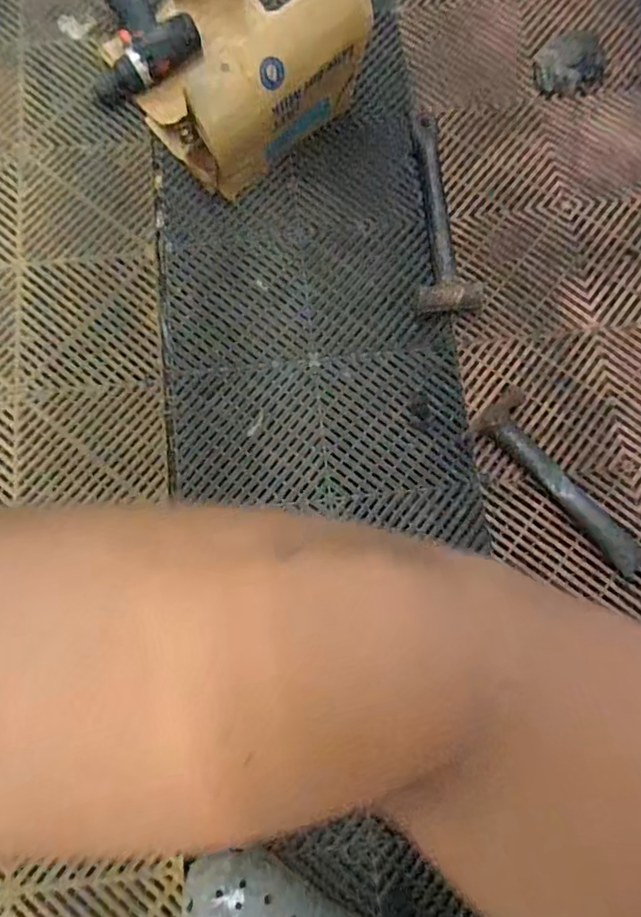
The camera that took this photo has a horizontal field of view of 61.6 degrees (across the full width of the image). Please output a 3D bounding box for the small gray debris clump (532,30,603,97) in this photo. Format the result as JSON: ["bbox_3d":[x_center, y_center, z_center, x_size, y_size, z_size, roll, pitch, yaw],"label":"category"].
[{"bbox_3d":[0.393,-0.624,0.847,0.106,0.026,0.105,-2,78,0],"label":"small gray debris clump"}]

